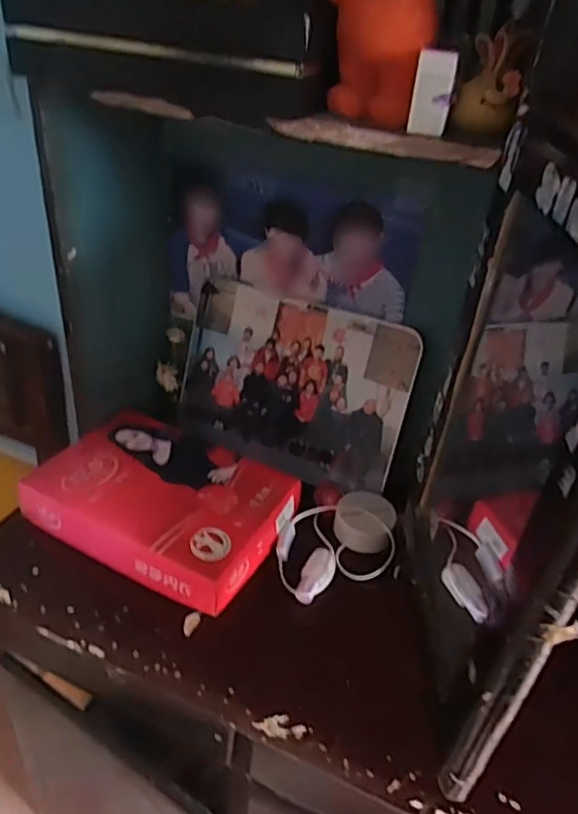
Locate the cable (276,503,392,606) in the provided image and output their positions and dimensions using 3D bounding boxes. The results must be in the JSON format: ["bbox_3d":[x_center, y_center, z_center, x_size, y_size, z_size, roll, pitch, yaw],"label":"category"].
[{"bbox_3d":[0.059,0.204,0.895,0.178,0.054,0.160,-11,36,-25],"label":"cable"}]

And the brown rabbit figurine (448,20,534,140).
[{"bbox_3d":[0.188,-0.305,0.562,0.058,0.090,0.055,13,33,11],"label":"brown rabbit figurine"}]

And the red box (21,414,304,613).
[{"bbox_3d":[-0.191,0.130,0.907,0.351,0.055,0.263,20,35,20],"label":"red box"}]

